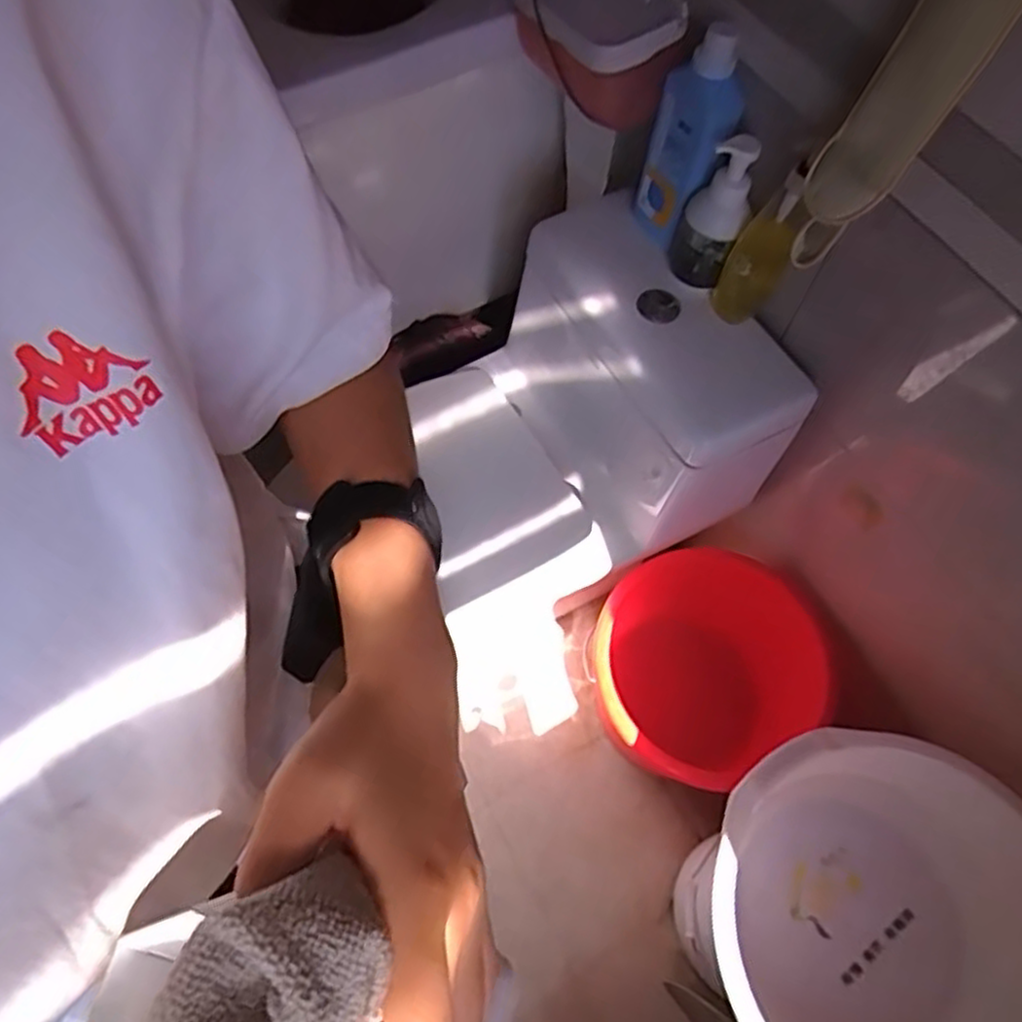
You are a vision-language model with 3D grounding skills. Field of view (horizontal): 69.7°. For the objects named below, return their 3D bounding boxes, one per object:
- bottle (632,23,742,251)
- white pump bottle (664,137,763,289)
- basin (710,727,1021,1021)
[{"bbox_3d":[0.214,-0.448,0.911,0.068,0.243,0.104,-18,65,-10],"label":"bottle"},{"bbox_3d":[0.249,-0.367,0.910,0.081,0.175,0.067,21,65,9],"label":"white pump bottle"},{"bbox_3d":[0.414,0.473,0.836,0.380,0.169,0.384,0,63,-1],"label":"basin"}]

